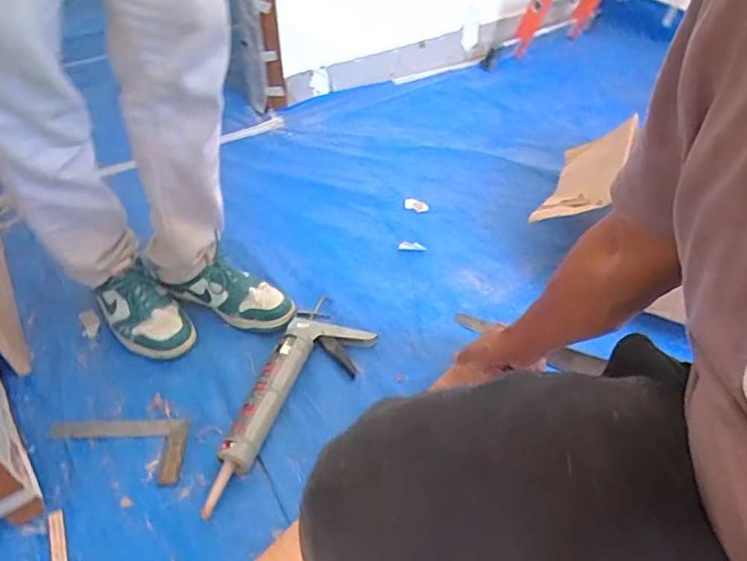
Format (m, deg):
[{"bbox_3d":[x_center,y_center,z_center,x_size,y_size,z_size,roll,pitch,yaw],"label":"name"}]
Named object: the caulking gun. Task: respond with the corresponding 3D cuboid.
[{"bbox_3d":[-0.134,0.172,0.825,0.131,0.048,0.371,20,48,18],"label":"caulking gun"}]

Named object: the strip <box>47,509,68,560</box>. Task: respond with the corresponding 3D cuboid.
[{"bbox_3d":[-0.407,0.334,0.695,0.018,0.005,0.080,-19,48,-20],"label":"strip"}]

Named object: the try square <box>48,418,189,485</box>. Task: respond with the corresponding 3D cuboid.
[{"bbox_3d":[-0.371,0.240,0.780,0.192,0.021,0.098,1,45,0],"label":"try square"}]

